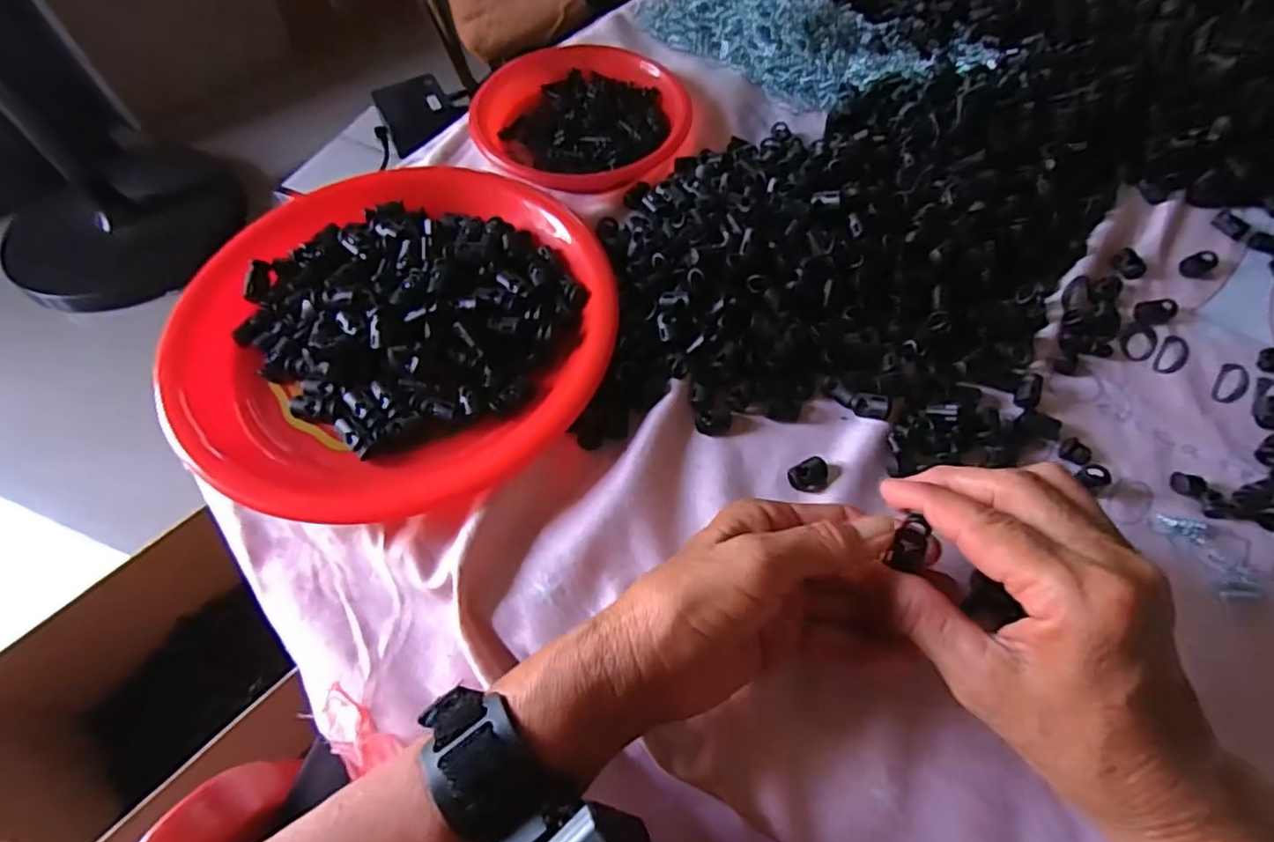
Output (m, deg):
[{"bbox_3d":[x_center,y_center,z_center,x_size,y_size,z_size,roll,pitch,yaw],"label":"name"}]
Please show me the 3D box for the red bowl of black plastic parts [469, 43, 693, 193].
[{"bbox_3d":[-0.047,-0.241,0.485,0.154,0.028,0.154,-1,60,2],"label":"red bowl of black plastic parts"}]

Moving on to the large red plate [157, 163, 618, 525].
[{"bbox_3d":[-0.145,-0.069,0.385,0.251,0.030,0.261,-1,60,2],"label":"large red plate"}]

